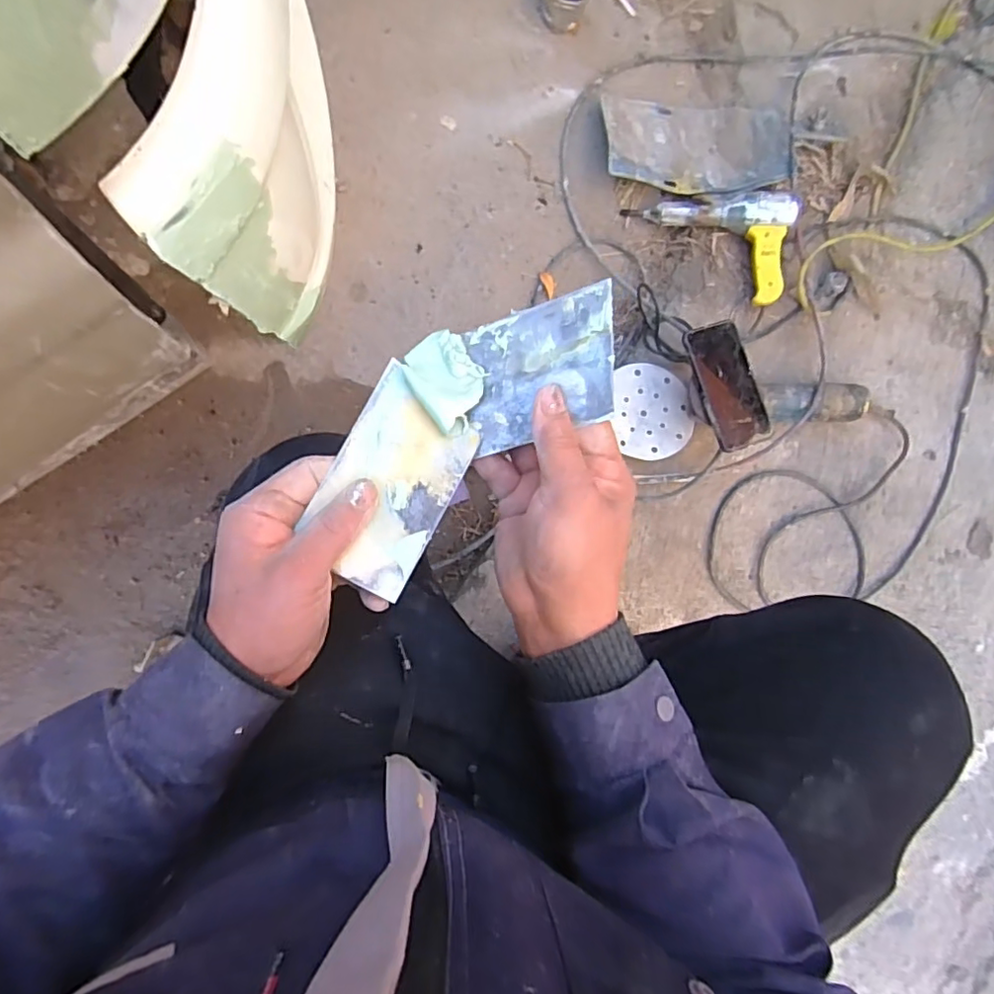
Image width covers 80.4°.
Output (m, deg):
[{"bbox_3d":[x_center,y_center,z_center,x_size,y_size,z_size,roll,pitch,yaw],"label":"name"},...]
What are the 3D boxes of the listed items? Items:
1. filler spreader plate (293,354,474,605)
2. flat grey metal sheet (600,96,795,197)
[{"bbox_3d":[-0.064,-0.009,0.360,0.073,0.005,0.124,27,82,2],"label":"filler spreader plate"},{"bbox_3d":[0.298,-0.532,0.883,0.284,0.043,0.144,1,86,-5],"label":"flat grey metal sheet"}]

